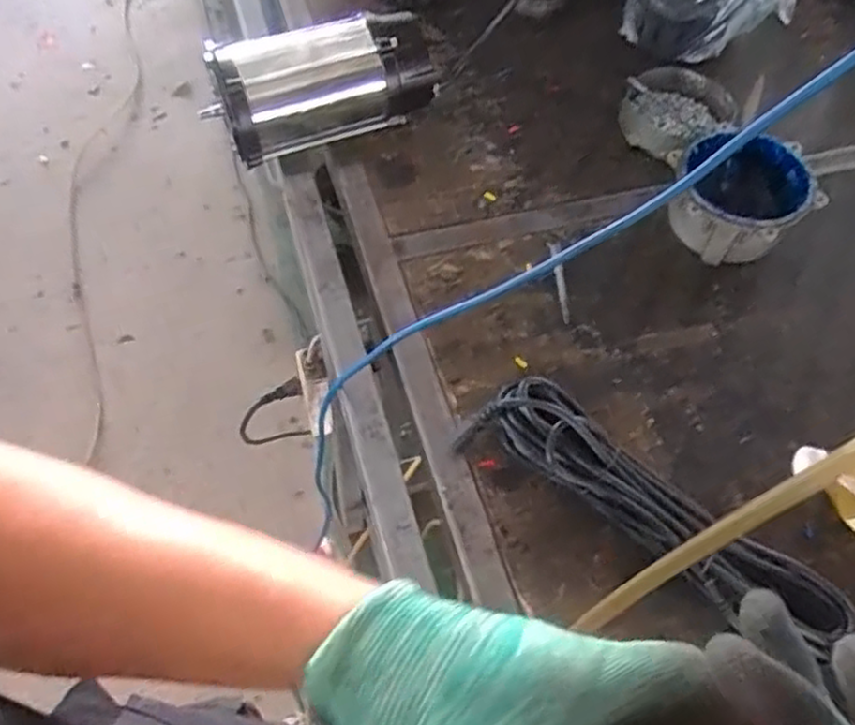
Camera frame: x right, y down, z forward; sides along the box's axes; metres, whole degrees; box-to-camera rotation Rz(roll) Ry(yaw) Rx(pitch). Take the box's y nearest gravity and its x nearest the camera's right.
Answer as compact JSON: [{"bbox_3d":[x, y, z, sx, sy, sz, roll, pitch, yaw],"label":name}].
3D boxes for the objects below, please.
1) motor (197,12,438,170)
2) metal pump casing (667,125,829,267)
[{"bbox_3d":[-0.121,-0.336,0.858,0.271,0.119,0.112,-14,62,-12],"label":"motor"},{"bbox_3d":[0.365,-0.190,0.825,0.154,0.085,0.146,14,60,4],"label":"metal pump casing"}]

